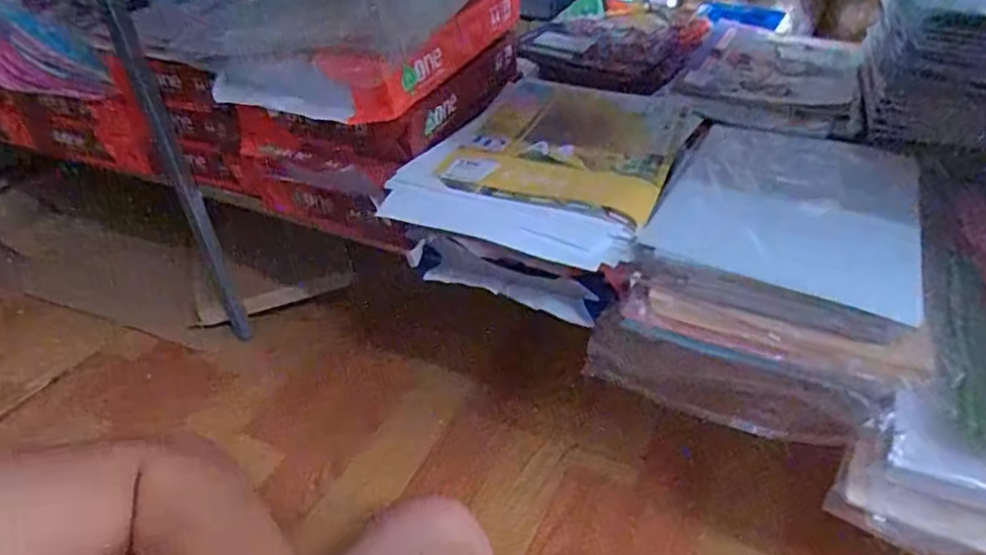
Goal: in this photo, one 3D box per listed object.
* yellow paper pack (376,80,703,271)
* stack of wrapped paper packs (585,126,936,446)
[{"bbox_3d":[0.062,-0.128,0.612,0.221,0.026,0.314,15,41,21],"label":"yellow paper pack"},{"bbox_3d":[0.265,-0.019,0.582,0.219,0.112,0.343,17,41,22],"label":"stack of wrapped paper packs"}]

